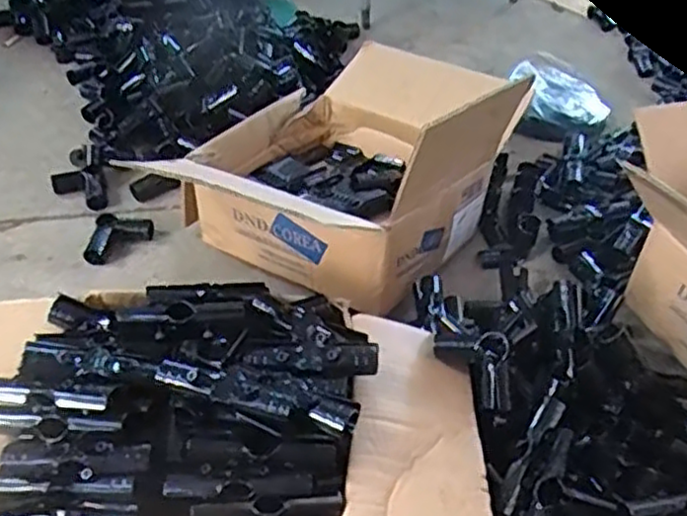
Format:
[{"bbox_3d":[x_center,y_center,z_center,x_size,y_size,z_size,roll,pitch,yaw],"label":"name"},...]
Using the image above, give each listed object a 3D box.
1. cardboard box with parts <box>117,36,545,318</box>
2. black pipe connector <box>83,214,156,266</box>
[{"bbox_3d":[0.031,-0.170,1.009,0.358,0.241,0.479,26,50,23],"label":"cardboard box with parts"},{"bbox_3d":[-0.330,-0.035,1.035,0.102,0.027,0.068,-22,49,-22],"label":"black pipe connector"}]

